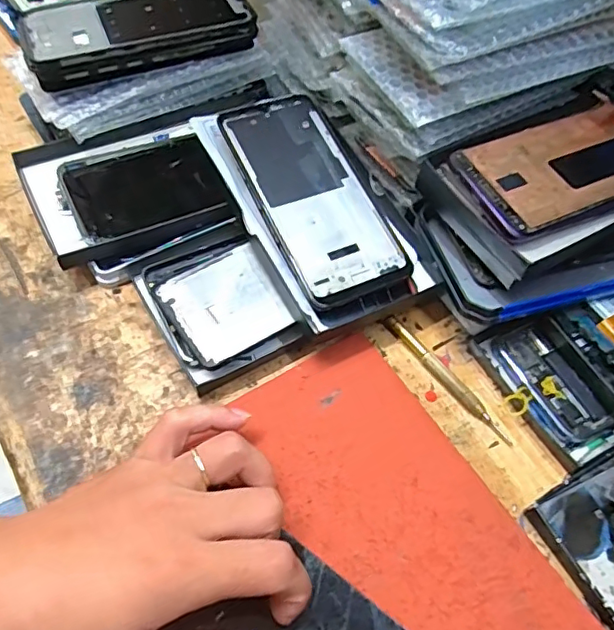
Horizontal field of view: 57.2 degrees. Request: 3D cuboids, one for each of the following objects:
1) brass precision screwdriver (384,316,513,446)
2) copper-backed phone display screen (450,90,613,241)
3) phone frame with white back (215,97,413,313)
[{"bbox_3d":[0.087,0.039,0.353,0.009,0.009,0.104,-33,66,-22],"label":"brass precision screwdriver"},{"bbox_3d":[0.171,-0.095,0.360,0.148,0.009,0.079,-23,65,-18],"label":"copper-backed phone display screen"},{"bbox_3d":[0.005,-0.080,0.373,0.070,0.008,0.156,-23,74,-16],"label":"phone frame with white back"}]

